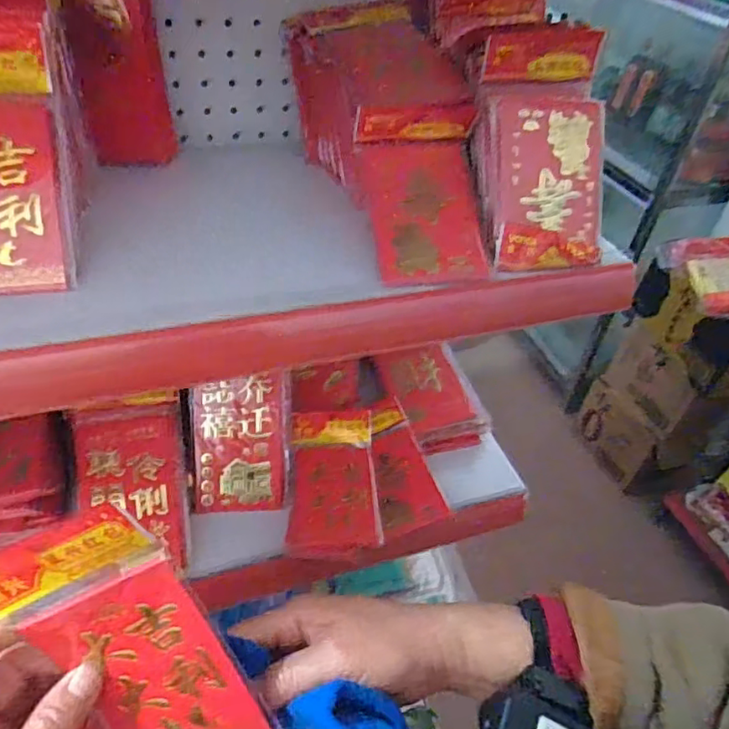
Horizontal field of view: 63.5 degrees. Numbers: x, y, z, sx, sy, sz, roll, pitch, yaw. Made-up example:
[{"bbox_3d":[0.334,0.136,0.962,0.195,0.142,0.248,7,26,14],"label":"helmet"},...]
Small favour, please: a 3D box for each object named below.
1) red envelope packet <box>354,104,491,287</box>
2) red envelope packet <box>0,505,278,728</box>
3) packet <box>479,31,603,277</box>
[{"bbox_3d":[0.043,-0.122,0.427,0.084,0.017,0.130,-5,81,-15],"label":"red envelope packet"},{"bbox_3d":[-0.115,0.141,0.290,0.083,0.148,0.009,-24,16,4],"label":"red envelope packet"},{"bbox_3d":[0.130,-0.156,0.427,0.088,0.171,0.018,-3,4,-9],"label":"packet"}]

